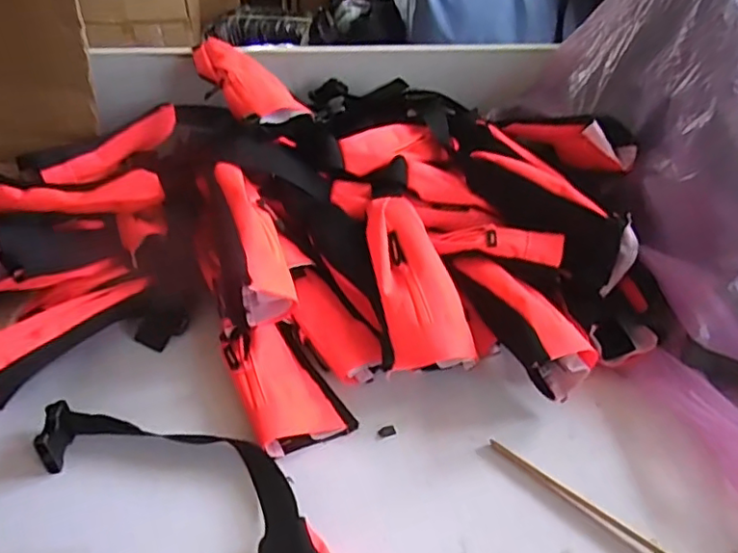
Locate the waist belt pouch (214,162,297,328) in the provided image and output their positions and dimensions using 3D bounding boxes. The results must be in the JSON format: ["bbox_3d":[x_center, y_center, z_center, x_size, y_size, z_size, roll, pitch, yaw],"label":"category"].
[{"bbox_3d":[-0.131,-0.051,0.665,0.064,0.073,0.196,-13,67,-18],"label":"waist belt pouch"}]

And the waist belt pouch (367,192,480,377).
[{"bbox_3d":[0.047,-0.003,0.679,0.084,0.031,0.223,-9,61,-15],"label":"waist belt pouch"}]

